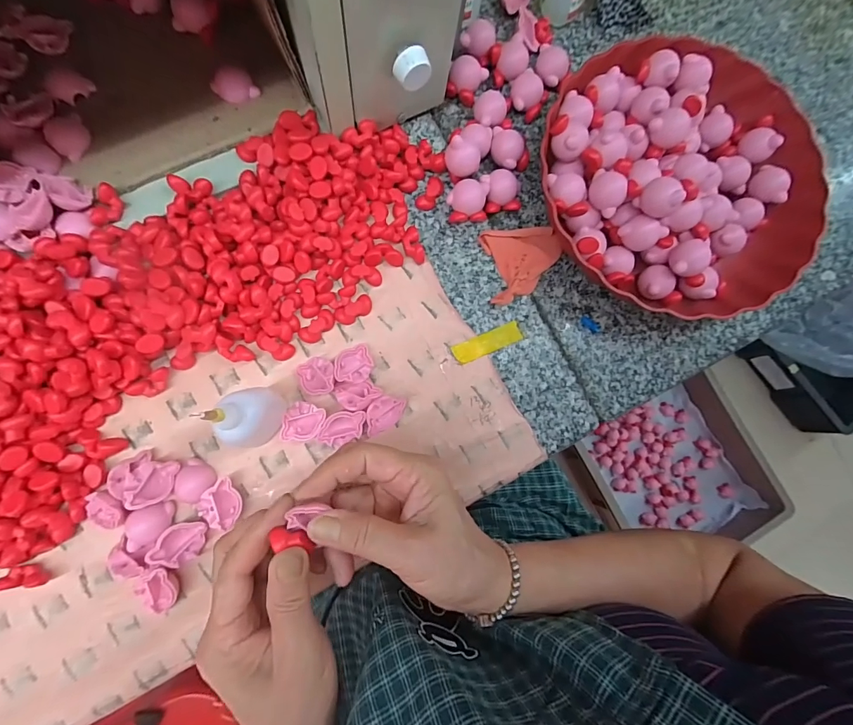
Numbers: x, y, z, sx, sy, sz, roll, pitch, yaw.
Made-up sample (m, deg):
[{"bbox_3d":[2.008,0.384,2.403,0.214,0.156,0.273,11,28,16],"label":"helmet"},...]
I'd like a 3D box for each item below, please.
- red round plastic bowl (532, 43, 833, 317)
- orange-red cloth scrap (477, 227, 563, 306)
[{"bbox_3d":[0.218,-0.161,0.356,0.245,0.059,0.236,1,83,-5],"label":"red round plastic bowl"},{"bbox_3d":[0.086,-0.087,0.353,0.069,0.015,0.064,-11,84,-7],"label":"orange-red cloth scrap"}]

